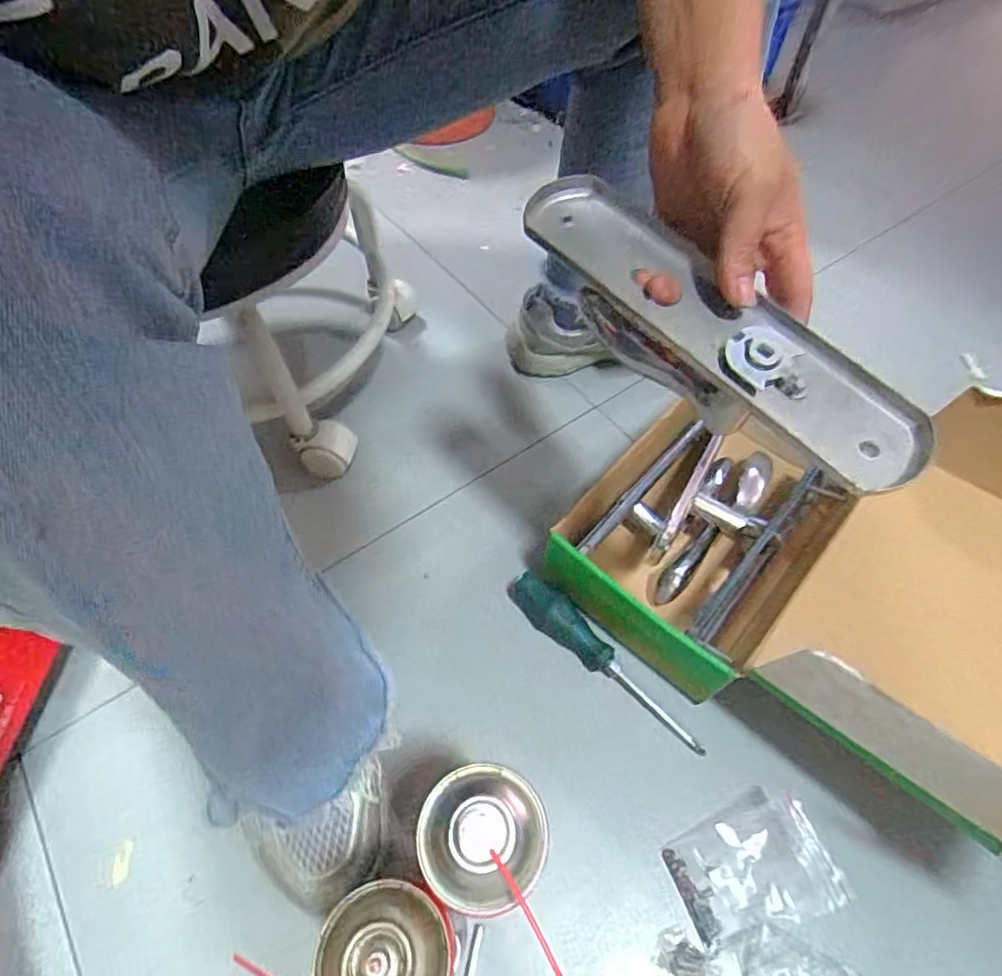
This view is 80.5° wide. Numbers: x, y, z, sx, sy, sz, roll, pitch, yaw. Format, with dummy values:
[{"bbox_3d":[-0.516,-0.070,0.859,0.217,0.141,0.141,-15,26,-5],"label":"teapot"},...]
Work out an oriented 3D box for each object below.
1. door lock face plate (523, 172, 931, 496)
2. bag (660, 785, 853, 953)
[{"bbox_3d":[0.099,-0.070,0.305,0.053,0.068,0.217,-38,68,-22],"label":"door lock face plate"},{"bbox_3d":[0.169,0.258,0.407,0.097,0.030,0.074,-14,57,-9],"label":"bag"}]

